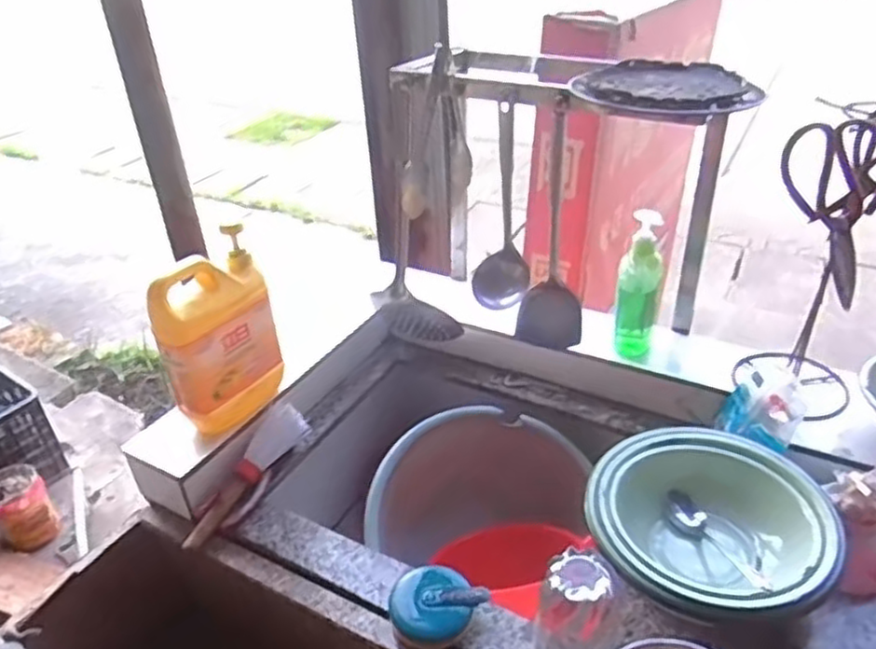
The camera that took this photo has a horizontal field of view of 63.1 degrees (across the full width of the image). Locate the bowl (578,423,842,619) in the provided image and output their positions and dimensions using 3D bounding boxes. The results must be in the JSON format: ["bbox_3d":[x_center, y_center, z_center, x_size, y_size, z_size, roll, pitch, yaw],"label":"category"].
[{"bbox_3d":[0.283,0.222,0.768,0.237,0.099,0.227,-2,33,1],"label":"bowl"}]

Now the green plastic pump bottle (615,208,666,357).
[{"bbox_3d":[0.274,-0.050,0.982,0.059,0.202,0.051,14,37,24],"label":"green plastic pump bottle"}]

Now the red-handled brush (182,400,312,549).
[{"bbox_3d":[-0.245,0.184,0.901,0.022,0.065,0.214,-26,16,50],"label":"red-handled brush"}]

